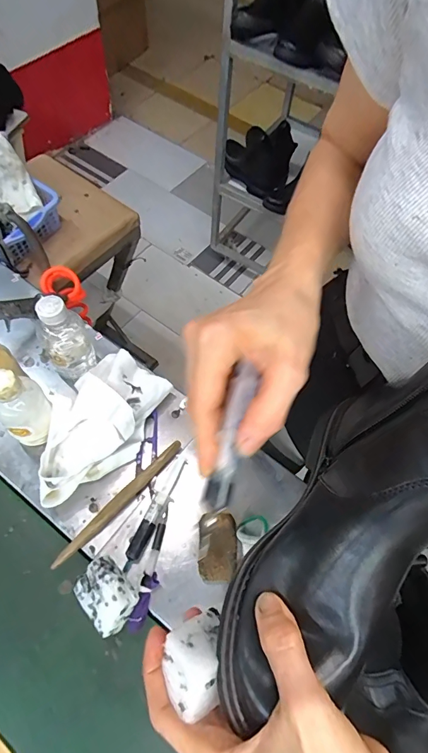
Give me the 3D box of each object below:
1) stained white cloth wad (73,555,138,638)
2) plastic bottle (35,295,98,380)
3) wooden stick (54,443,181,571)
[{"bbox_3d":[-0.114,0.236,0.429,0.066,0.036,0.053,45,109,26],"label":"stained white cloth wad"},{"bbox_3d":[-0.198,-0.053,0.522,0.057,0.143,0.068,-19,65,-18],"label":"plastic bottle"},{"bbox_3d":[-0.113,0.150,0.479,0.017,0.014,0.195,41,63,15],"label":"wooden stick"}]

